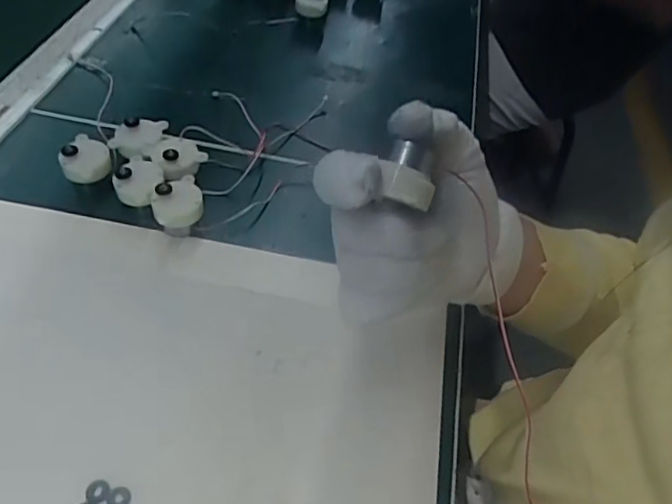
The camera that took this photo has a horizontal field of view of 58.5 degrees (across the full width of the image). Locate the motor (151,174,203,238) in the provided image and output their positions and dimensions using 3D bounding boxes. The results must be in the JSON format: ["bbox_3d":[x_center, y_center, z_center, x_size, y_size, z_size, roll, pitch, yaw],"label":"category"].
[{"bbox_3d":[-0.105,-0.031,0.399,0.032,0.031,0.036,-11,50,-15],"label":"motor"}]

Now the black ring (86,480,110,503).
[{"bbox_3d":[-0.112,0.112,0.282,0.011,0.004,0.011,3,48,-3],"label":"black ring"}]

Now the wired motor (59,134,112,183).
[{"bbox_3d":[-0.176,-0.064,0.420,0.031,0.029,0.033,-22,54,-23],"label":"wired motor"}]

